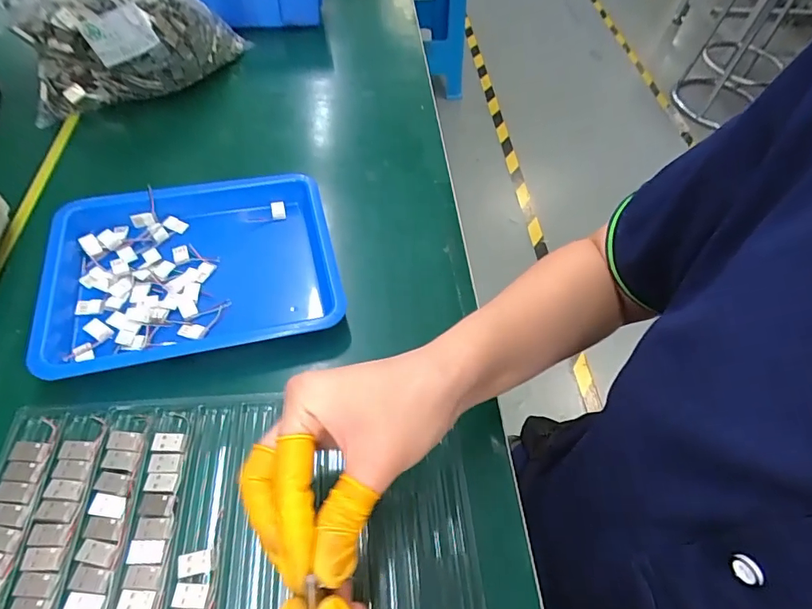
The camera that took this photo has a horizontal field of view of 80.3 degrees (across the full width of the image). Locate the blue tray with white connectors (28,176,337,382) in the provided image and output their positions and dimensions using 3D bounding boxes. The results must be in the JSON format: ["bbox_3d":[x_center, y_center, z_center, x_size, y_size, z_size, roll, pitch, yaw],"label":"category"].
[{"bbox_3d":[-0.172,-0.029,0.387,0.222,0.028,0.165,-10,55,-12],"label":"blue tray with white connectors"}]

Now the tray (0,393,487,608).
[{"bbox_3d":[-0.105,0.129,0.293,0.289,0.007,0.155,0,53,-6],"label":"tray"}]

